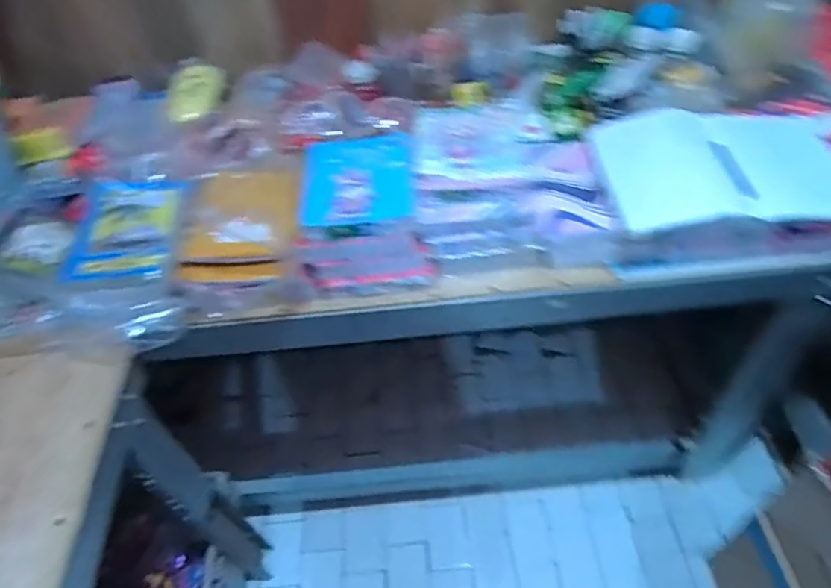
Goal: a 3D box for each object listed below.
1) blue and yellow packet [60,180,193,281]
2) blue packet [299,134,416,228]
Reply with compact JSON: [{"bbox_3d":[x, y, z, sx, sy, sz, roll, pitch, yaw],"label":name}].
[{"bbox_3d":[-0.417,-0.102,0.851,0.161,0.051,0.204,-8,50,-2],"label":"blue and yellow packet"},{"bbox_3d":[-0.081,-0.175,0.858,0.158,0.018,0.223,0,49,0],"label":"blue packet"}]

